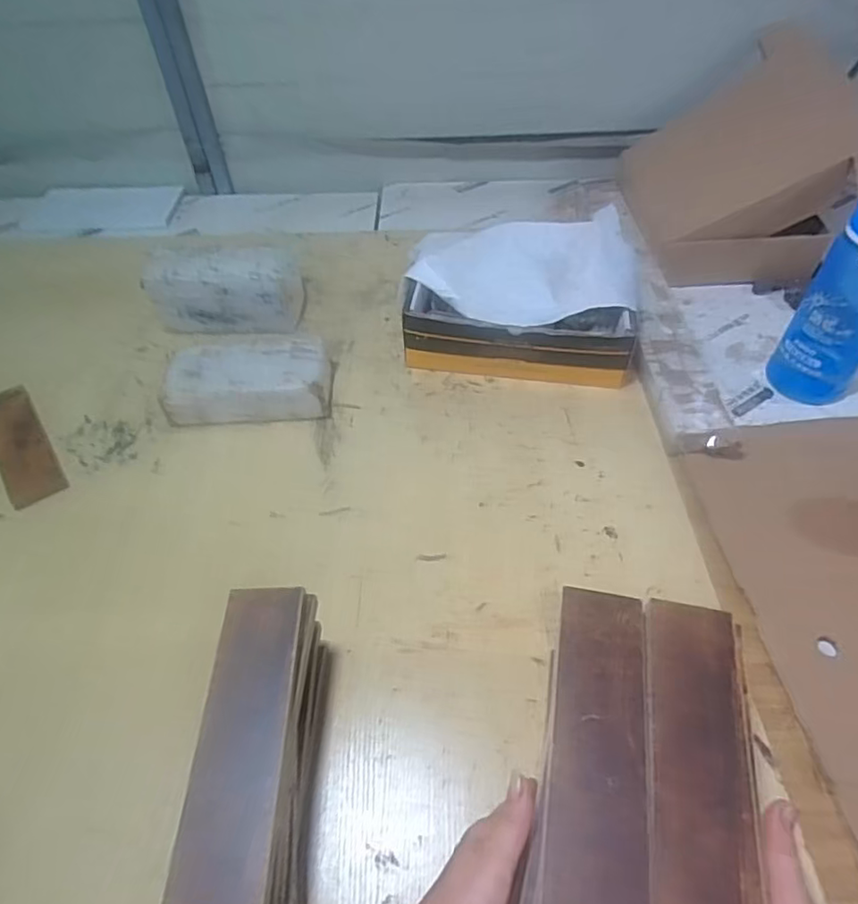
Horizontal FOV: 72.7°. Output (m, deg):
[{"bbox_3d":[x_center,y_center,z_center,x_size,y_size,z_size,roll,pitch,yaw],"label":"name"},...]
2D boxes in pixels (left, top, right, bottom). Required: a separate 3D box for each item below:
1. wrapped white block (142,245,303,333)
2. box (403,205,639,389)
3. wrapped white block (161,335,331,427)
[{"bbox_3d":[-0.309,-0.243,0.895,0.222,0.109,0.098,-1,49,1],"label":"wrapped white block"},{"bbox_3d":[0.128,-0.225,0.842,0.327,0.116,0.269,9,50,10],"label":"box"},{"bbox_3d":[-0.240,-0.093,0.784,0.214,0.062,0.104,-3,49,0],"label":"wrapped white block"}]

